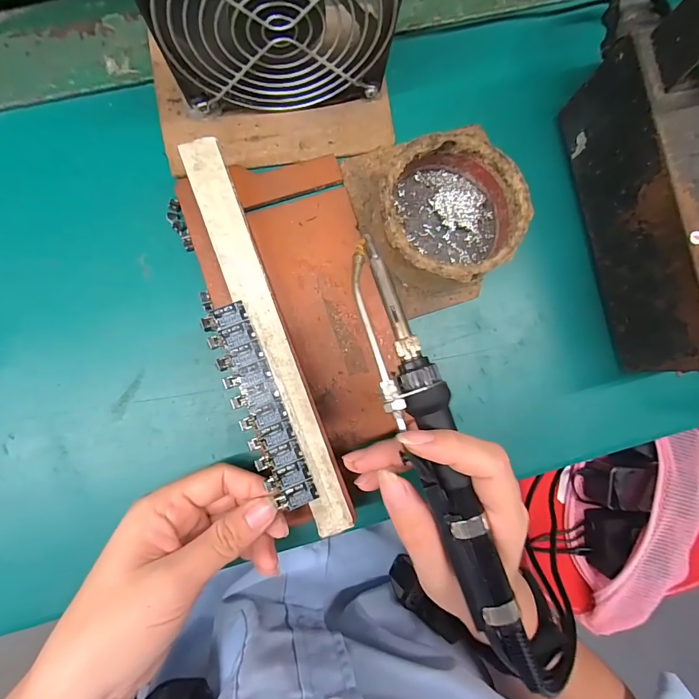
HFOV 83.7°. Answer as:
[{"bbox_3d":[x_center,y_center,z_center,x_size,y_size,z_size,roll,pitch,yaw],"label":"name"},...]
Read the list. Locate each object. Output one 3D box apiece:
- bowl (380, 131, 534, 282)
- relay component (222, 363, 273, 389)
[{"bbox_3d":[0.058,-0.080,0.233,0.080,0.040,0.079,0,87,-4],"label":"bowl"},{"bbox_3d":[-0.052,0.015,0.200,0.023,0.004,0.009,-20,89,-5],"label":"relay component"}]

